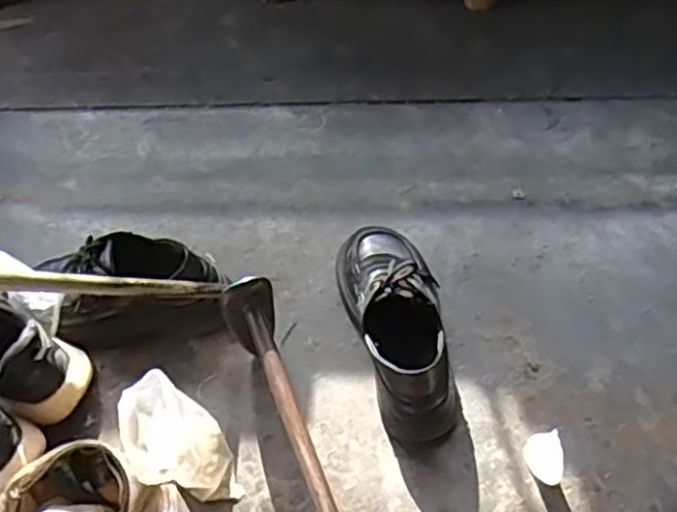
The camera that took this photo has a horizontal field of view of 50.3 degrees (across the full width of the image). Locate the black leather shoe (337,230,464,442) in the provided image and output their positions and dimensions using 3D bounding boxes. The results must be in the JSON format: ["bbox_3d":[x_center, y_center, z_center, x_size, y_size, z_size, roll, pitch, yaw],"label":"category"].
[{"bbox_3d":[0.072,0.068,0.780,0.108,0.106,0.250,-16,59,-5],"label":"black leather shoe"}]

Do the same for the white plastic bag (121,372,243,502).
[{"bbox_3d":[-0.162,0.190,0.729,0.084,0.086,0.125,-28,61,-12],"label":"white plastic bag"}]

